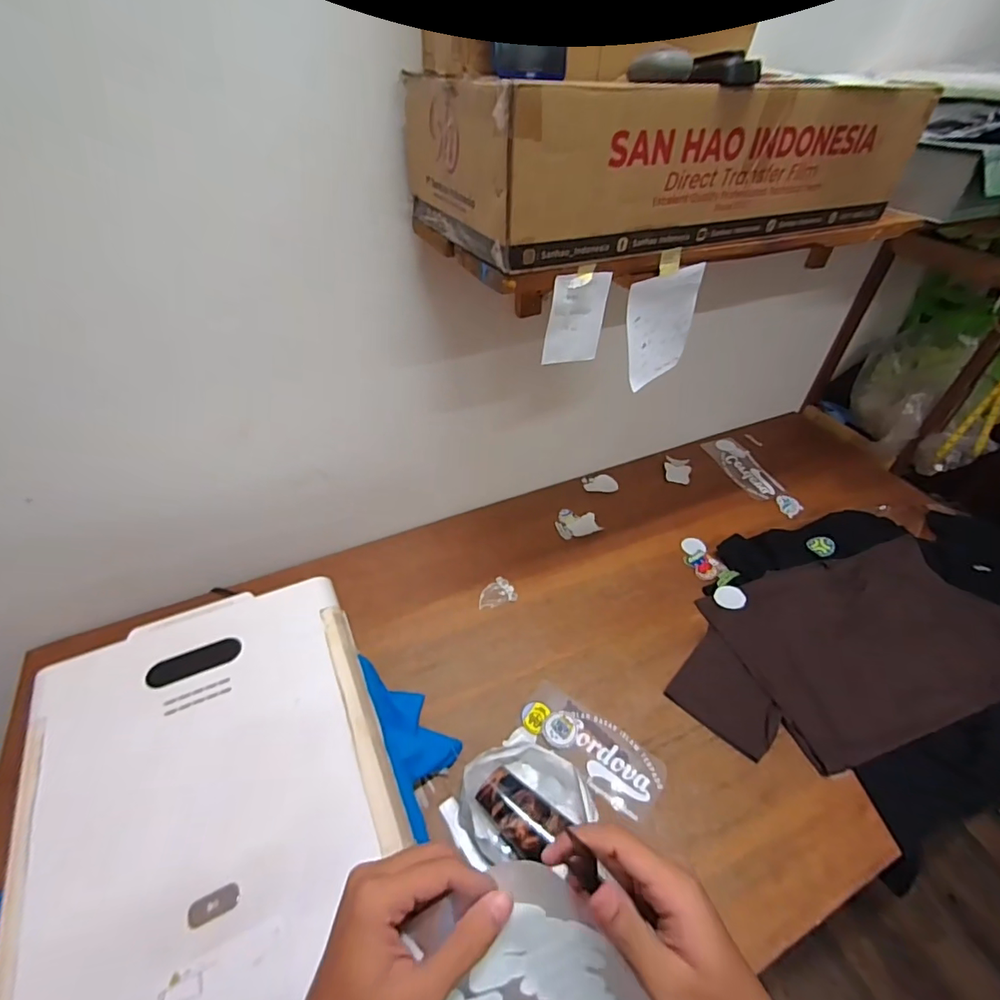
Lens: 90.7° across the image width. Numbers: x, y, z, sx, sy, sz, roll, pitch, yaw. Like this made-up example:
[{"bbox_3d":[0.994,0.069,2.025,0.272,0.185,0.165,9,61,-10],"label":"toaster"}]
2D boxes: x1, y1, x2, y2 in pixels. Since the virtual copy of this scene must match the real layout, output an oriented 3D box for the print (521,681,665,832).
[{"bbox_3d":[0.148,0.409,0.812,0.245,0.010,0.122,32,49,25],"label":"print"}]

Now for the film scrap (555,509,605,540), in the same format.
[{"bbox_3d":[0.181,0.053,1.185,0.104,0.008,0.086,-14,46,-15],"label":"film scrap"}]

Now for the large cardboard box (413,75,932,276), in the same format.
[{"bbox_3d":[0.219,-0.459,0.651,0.617,0.148,0.275,-17,48,-19],"label":"large cardboard box"}]

